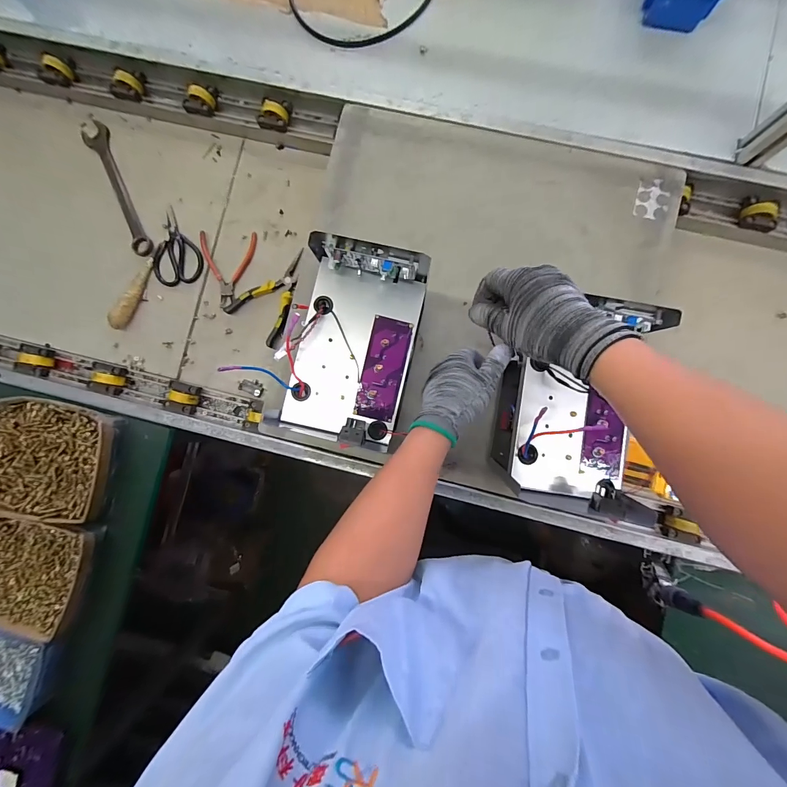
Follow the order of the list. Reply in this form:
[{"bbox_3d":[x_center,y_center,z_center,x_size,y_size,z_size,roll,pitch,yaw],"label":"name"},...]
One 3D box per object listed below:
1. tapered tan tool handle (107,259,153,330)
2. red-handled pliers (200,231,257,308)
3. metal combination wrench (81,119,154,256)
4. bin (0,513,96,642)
[{"bbox_3d":[-0.499,-0.194,0.690,0.025,0.031,0.148,19,87,3],"label":"tapered tan tool handle"},{"bbox_3d":[-0.317,-0.239,0.693,0.103,0.009,0.146,-3,86,2],"label":"red-handled pliers"},{"bbox_3d":[-0.550,-0.407,0.719,0.049,0.007,0.302,-24,86,0],"label":"metal combination wrench"},{"bbox_3d":[-0.585,0.280,0.566,0.226,0.062,0.172,11,87,3],"label":"bin"}]

